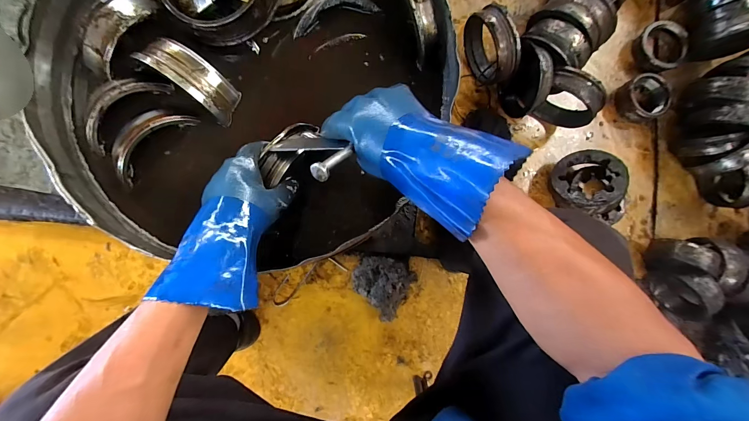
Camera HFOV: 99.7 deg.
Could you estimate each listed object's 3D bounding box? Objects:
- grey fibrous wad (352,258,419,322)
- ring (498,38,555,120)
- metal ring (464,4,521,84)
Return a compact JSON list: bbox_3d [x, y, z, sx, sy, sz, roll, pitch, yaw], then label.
[{"bbox_3d":[0.022,0.187,0.809,0.154,0.077,0.148,0,87,-5],"label":"grey fibrous wad"},{"bbox_3d":[0.396,-0.339,0.835,0.062,0.186,0.165,-11,88,-5],"label":"ring"},{"bbox_3d":[0.300,-0.421,0.824,0.064,0.190,0.177,-23,89,-6],"label":"metal ring"}]

